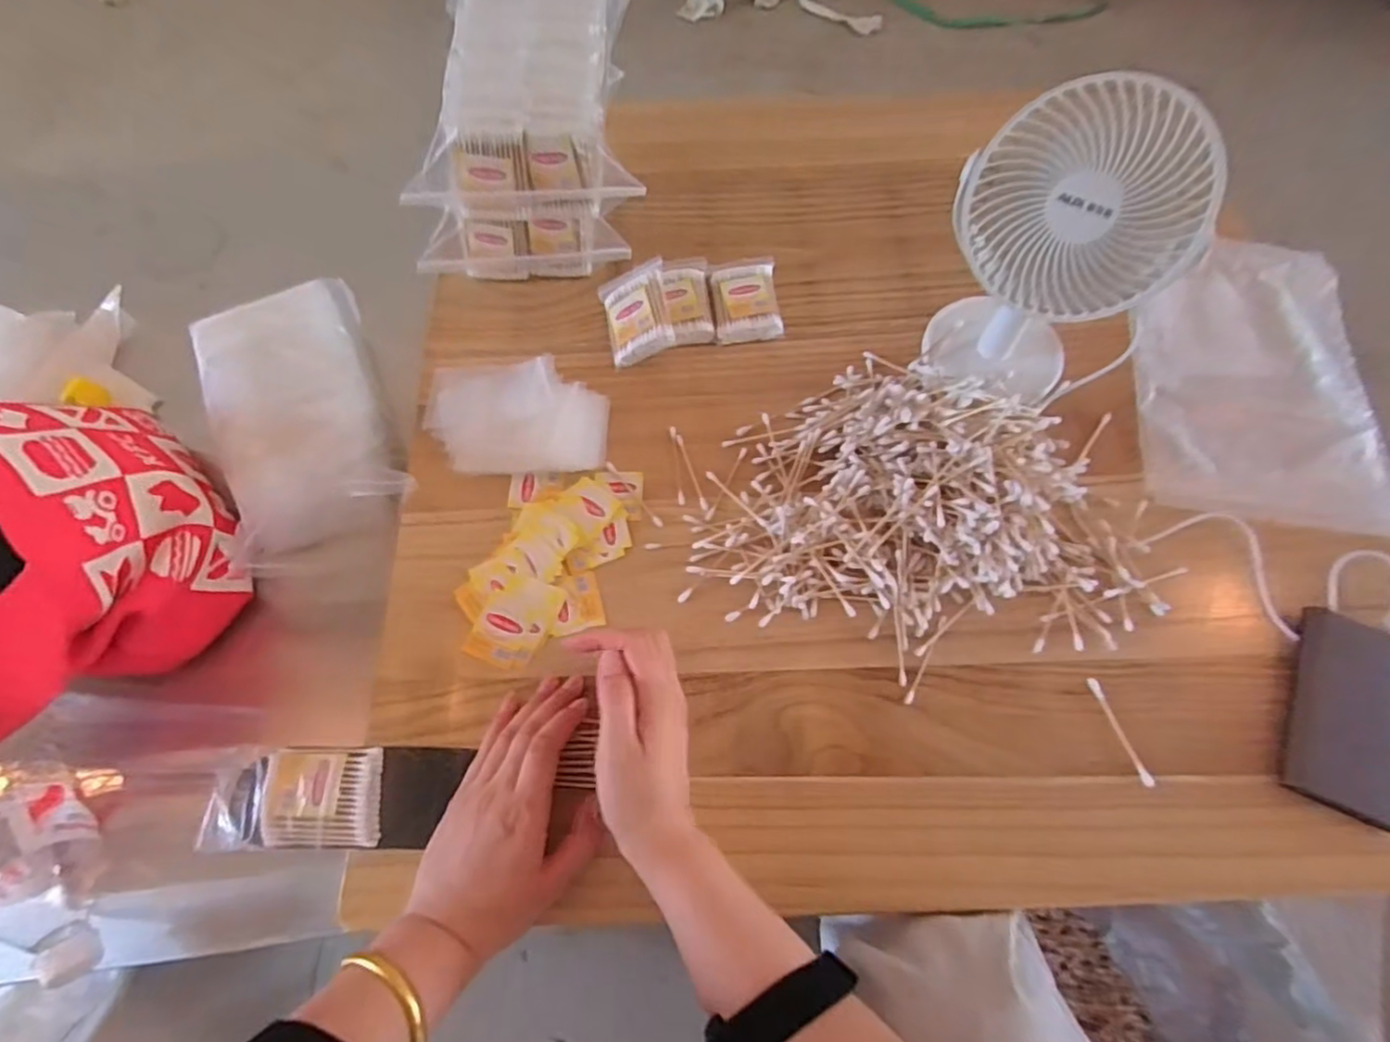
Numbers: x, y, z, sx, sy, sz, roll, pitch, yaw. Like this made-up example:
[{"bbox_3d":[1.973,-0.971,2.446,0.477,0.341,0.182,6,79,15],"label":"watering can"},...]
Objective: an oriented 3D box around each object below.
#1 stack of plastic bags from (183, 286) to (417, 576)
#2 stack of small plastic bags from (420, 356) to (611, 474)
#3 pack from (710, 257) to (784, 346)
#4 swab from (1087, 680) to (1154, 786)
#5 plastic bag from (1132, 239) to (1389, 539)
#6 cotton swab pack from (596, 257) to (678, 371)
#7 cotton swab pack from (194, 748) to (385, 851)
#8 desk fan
[{"bbox_3d":[-0.338,-0.089,0.576,0.143,0.090,0.247,-22,68,-10],"label":"stack of plastic bags"},{"bbox_3d":[-0.146,-0.088,0.543,0.147,0.029,0.099,3,66,0],"label":"stack of small plastic bags"},{"bbox_3d":[0.046,-0.200,0.603,0.059,0.020,0.086,-4,66,-3],"label":"pack"},{"bbox_3d":[0.287,0.142,0.452,0.010,0.008,0.073,-14,67,-7],"label":"swab"},{"bbox_3d":[0.474,-0.129,0.569,0.190,0.024,0.283,9,66,3],"label":"plastic bag"},{"bbox_3d":[-0.050,-0.182,0.583,0.061,0.013,0.089,-23,66,19],"label":"cotton swab pack"},{"bbox_3d":[-0.265,0.182,0.440,0.114,0.009,0.060,-1,66,-1],"label":"cotton swab pack"},{"bbox_3d":[0.247,-0.181,0.476,0.149,0.211,0.092,26,69,11],"label":"desk fan"}]

